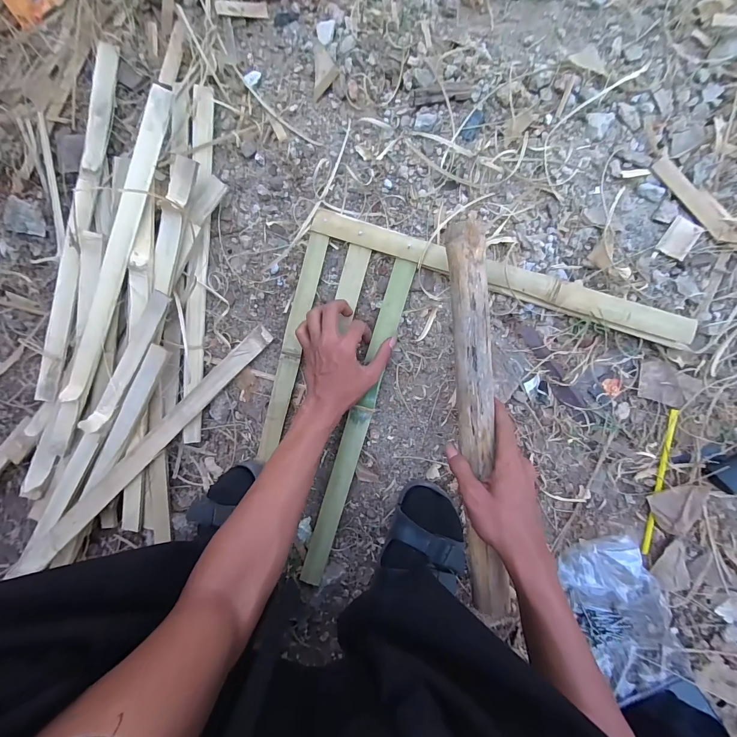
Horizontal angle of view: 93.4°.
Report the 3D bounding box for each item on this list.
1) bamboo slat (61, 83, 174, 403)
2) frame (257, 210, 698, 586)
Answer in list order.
[{"bbox_3d":[-0.322,-0.145,0.445,0.030,0.012,0.406,22,99,-11],"label":"bamboo slat"},{"bbox_3d":[0.085,0.087,0.468,0.475,0.031,0.478,18,96,4],"label":"frame"}]

